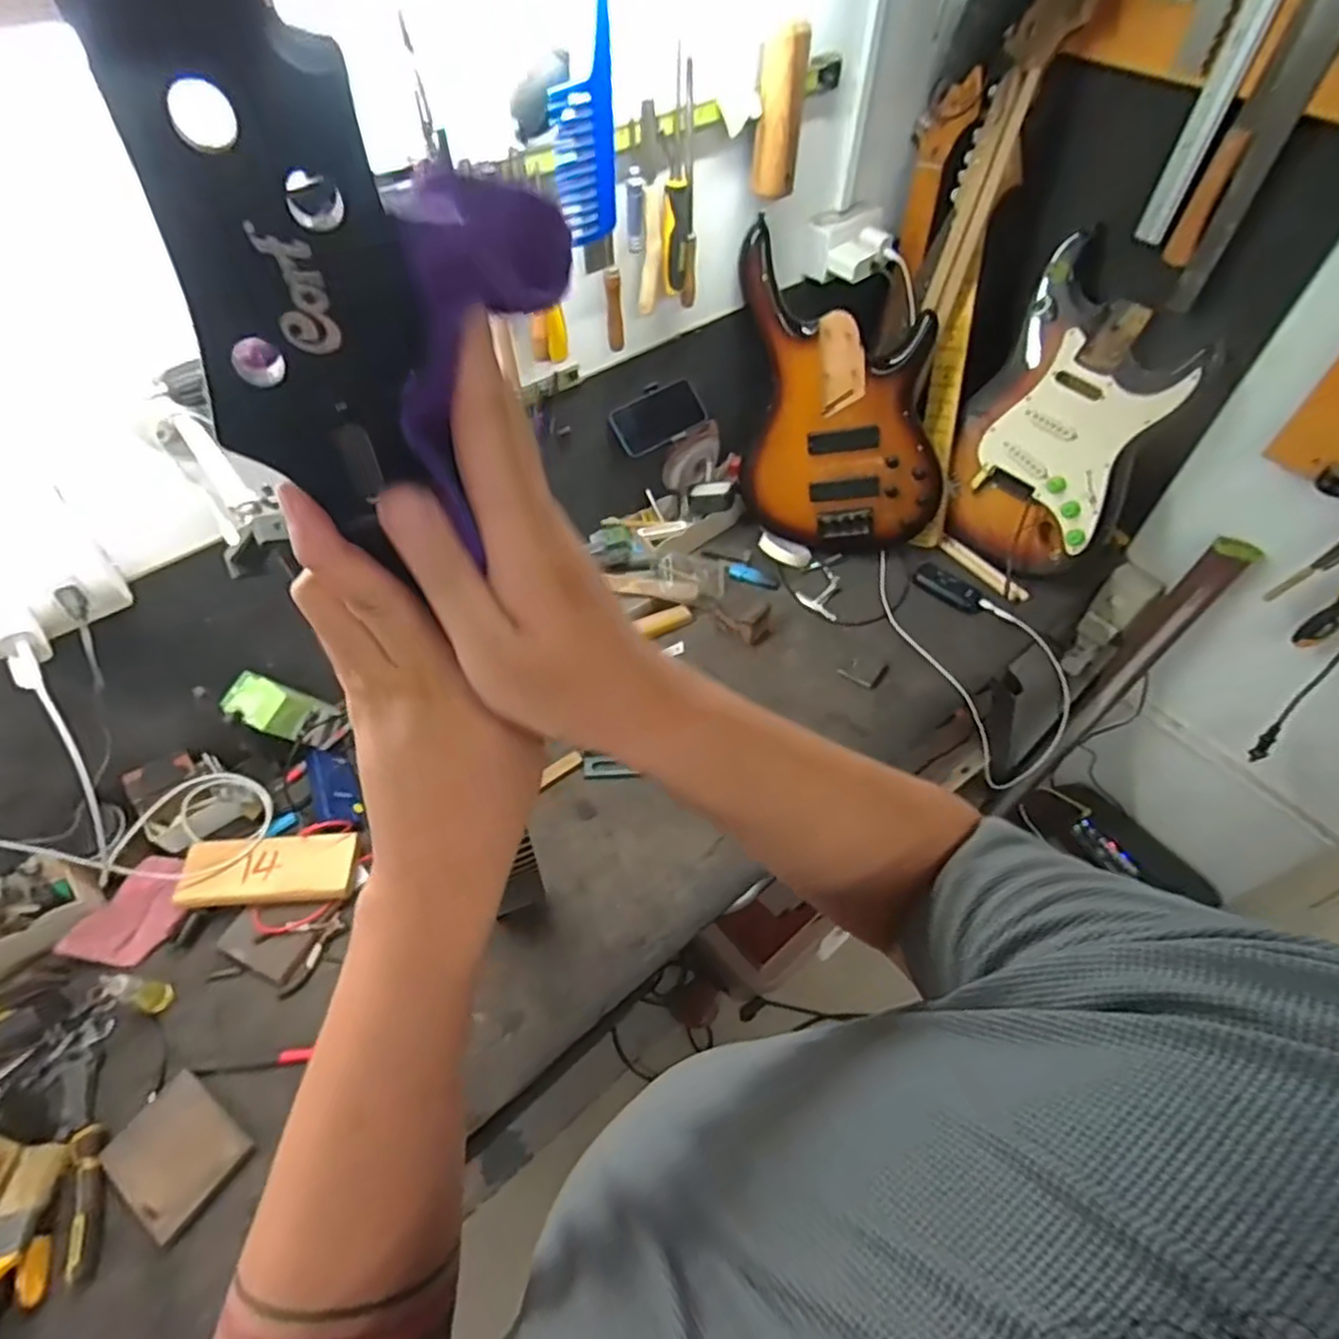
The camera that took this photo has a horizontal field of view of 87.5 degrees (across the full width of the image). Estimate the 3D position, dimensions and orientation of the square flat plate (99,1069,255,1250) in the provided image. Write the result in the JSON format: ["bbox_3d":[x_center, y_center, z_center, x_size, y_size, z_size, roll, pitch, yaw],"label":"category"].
[{"bbox_3d":[-0.499,0.491,0.712,0.123,0.018,0.101,30,60,21],"label":"square flat plate"}]

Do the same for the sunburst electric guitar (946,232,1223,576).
[{"bbox_3d":[0.593,-0.370,1.057,0.269,0.437,0.068,39,36,26],"label":"sunburst electric guitar"}]

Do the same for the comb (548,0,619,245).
[{"bbox_3d":[-0.073,-0.475,0.583,0.055,0.216,0.014,-15,56,-11],"label":"comb"}]

